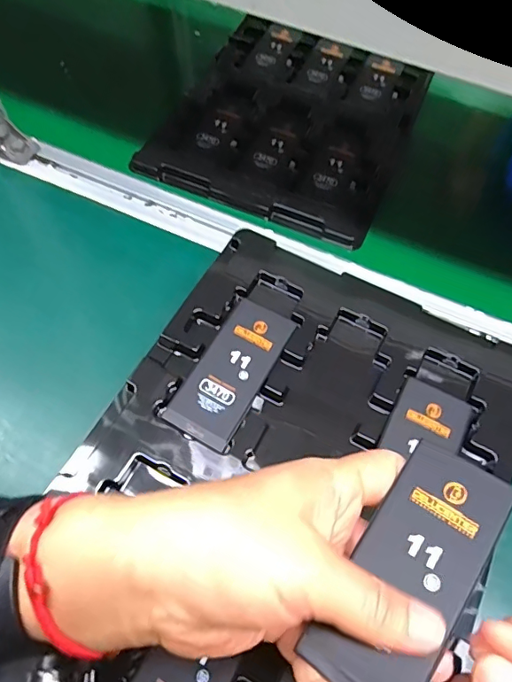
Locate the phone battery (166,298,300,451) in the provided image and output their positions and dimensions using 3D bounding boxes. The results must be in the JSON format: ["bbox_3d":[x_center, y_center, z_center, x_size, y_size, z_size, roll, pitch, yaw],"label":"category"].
[{"bbox_3d":[-0.014,0.017,0.315,0.043,0.004,0.099,27,64,11],"label":"phone battery"}]

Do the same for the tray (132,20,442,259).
[{"bbox_3d":[0.041,-0.231,0.513,0.223,0.015,0.267,22,63,9],"label":"tray"}]

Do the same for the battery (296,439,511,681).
[{"bbox_3d":[0.061,0.088,0.192,0.042,0.004,0.098,27,66,26],"label":"battery"}]

